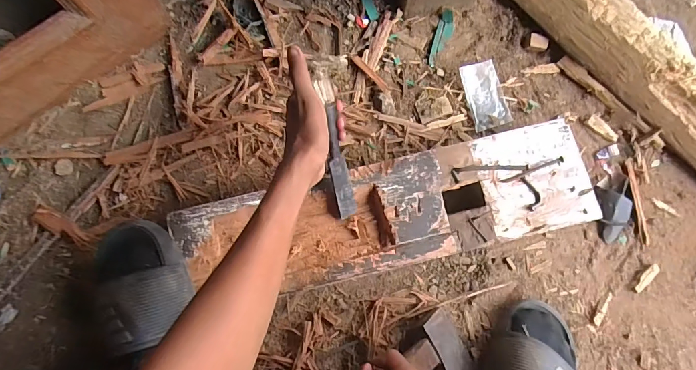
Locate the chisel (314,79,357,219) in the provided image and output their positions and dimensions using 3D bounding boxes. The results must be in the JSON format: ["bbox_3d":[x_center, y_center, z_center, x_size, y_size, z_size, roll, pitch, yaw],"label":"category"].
[{"bbox_3d":[-0.012,-0.037,0.464,0.023,0.019,0.180,-10,123,-1],"label":"chisel"}]

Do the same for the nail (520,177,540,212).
[{"bbox_3d":[0.236,0.011,0.497,0.018,0.004,0.044,-9,81,0],"label":"nail"}]

